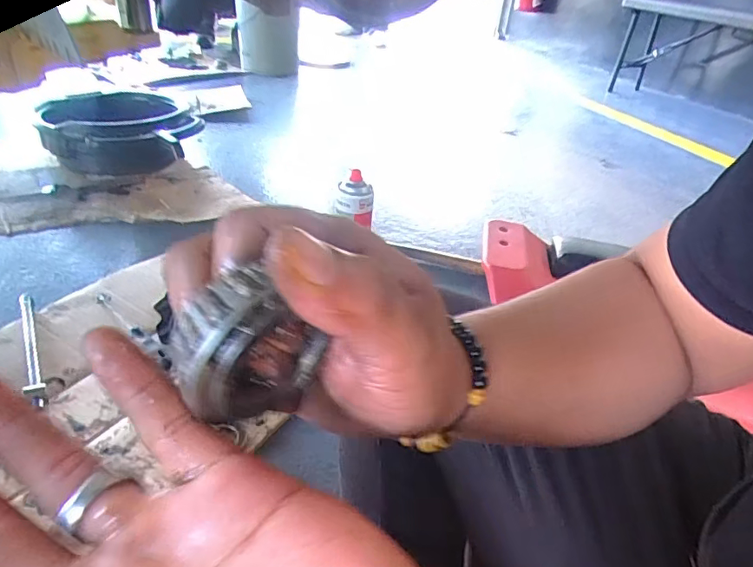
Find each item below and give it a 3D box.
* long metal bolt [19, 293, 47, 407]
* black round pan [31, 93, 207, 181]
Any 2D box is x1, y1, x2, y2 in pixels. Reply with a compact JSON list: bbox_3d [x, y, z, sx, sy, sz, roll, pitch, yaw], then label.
[{"bbox_3d":[-0.501,0.091,0.736,0.021,0.029,0.243,-16,39,-26],"label":"long metal bolt"},{"bbox_3d":[-0.670,-0.387,1.323,0.347,0.156,0.371,-18,40,-28],"label":"black round pan"}]

